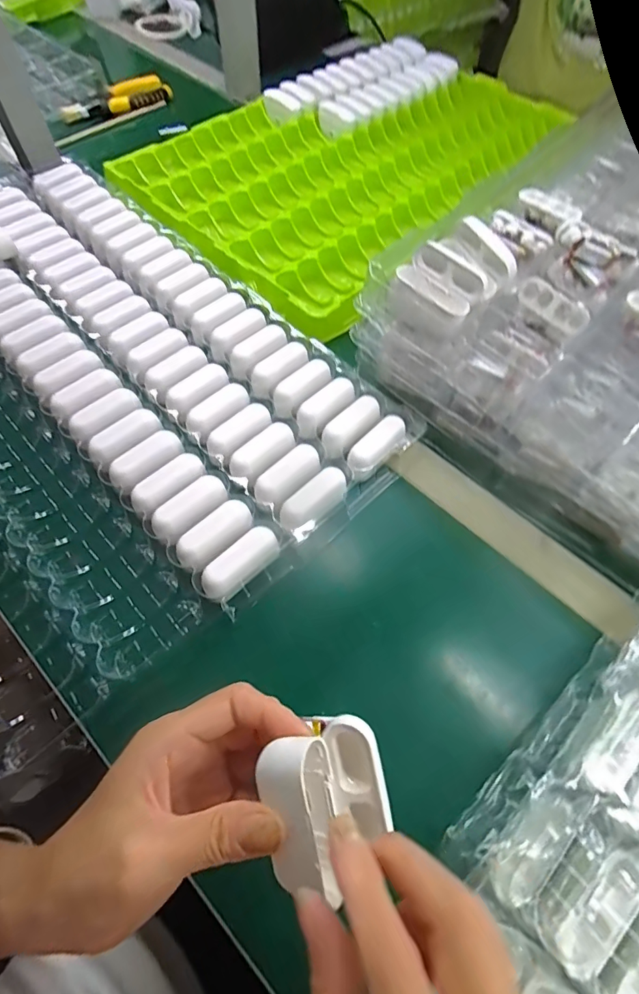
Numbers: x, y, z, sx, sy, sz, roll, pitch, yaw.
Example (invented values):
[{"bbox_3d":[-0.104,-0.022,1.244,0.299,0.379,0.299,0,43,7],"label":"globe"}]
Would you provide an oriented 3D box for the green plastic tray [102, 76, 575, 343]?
[{"bbox_3d":[0.034,-0.469,0.617,0.394,0.041,0.576,35,66,17],"label":"green plastic tray"}]

